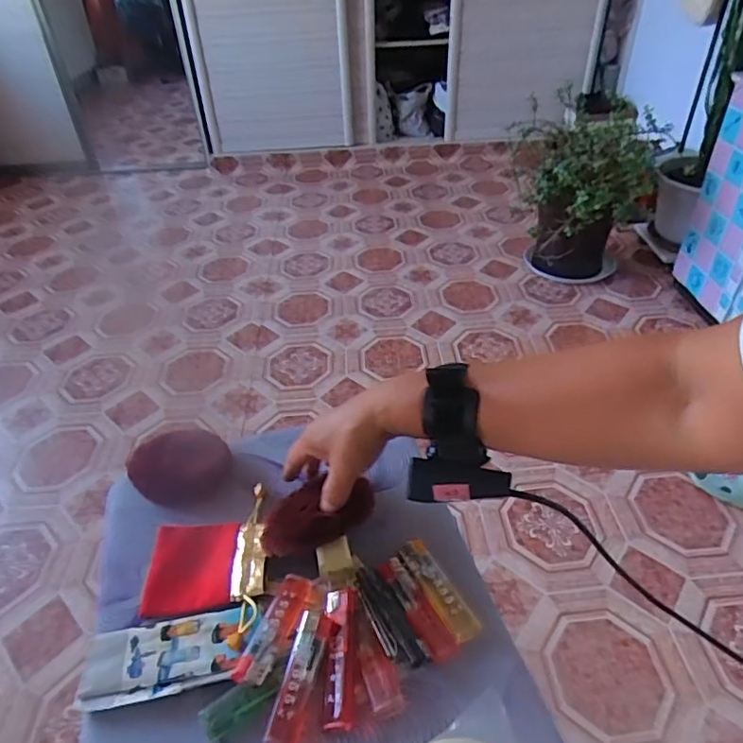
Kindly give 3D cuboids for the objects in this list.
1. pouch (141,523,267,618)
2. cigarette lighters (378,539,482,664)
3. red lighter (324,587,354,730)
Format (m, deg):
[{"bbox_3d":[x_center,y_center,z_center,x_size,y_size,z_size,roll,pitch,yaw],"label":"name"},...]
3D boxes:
[{"bbox_3d":[-0.133,0.152,0.451,0.093,0.013,0.078,-7,39,-4],"label":"pouch"},{"bbox_3d":[0.041,0.170,0.421,0.045,0.009,0.085,-22,43,-21],"label":"cigarette lighters"},{"bbox_3d":[-0.022,0.196,0.388,0.021,0.018,0.085,-3,39,1],"label":"red lighter"}]

